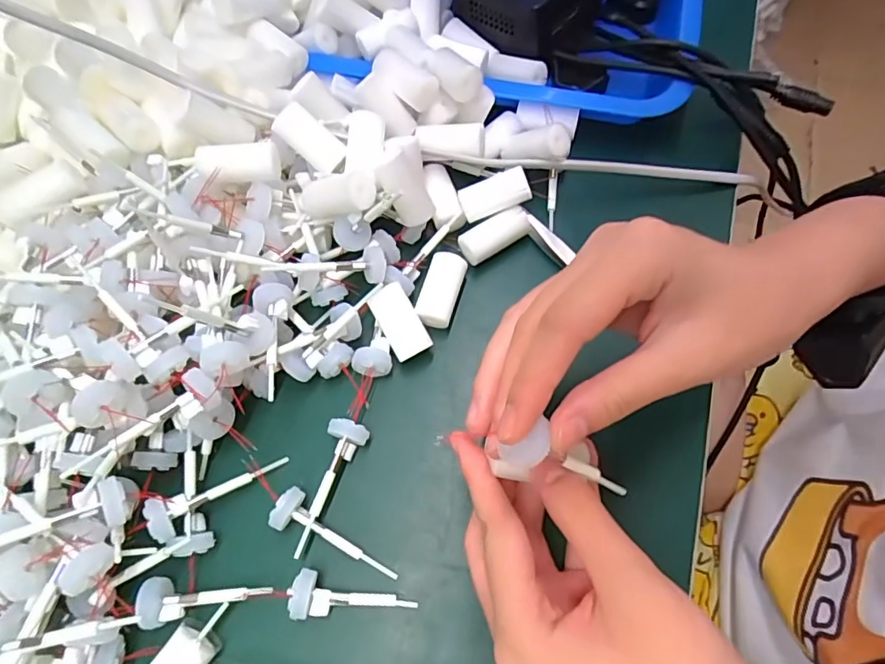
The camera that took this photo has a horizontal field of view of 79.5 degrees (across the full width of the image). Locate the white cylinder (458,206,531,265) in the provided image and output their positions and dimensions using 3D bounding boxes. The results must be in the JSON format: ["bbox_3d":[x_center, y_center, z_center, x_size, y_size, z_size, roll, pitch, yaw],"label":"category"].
[{"bbox_3d":[0.031,-0.057,0.315,0.042,0.015,0.016,-25,67,-9],"label":"white cylinder"}]

